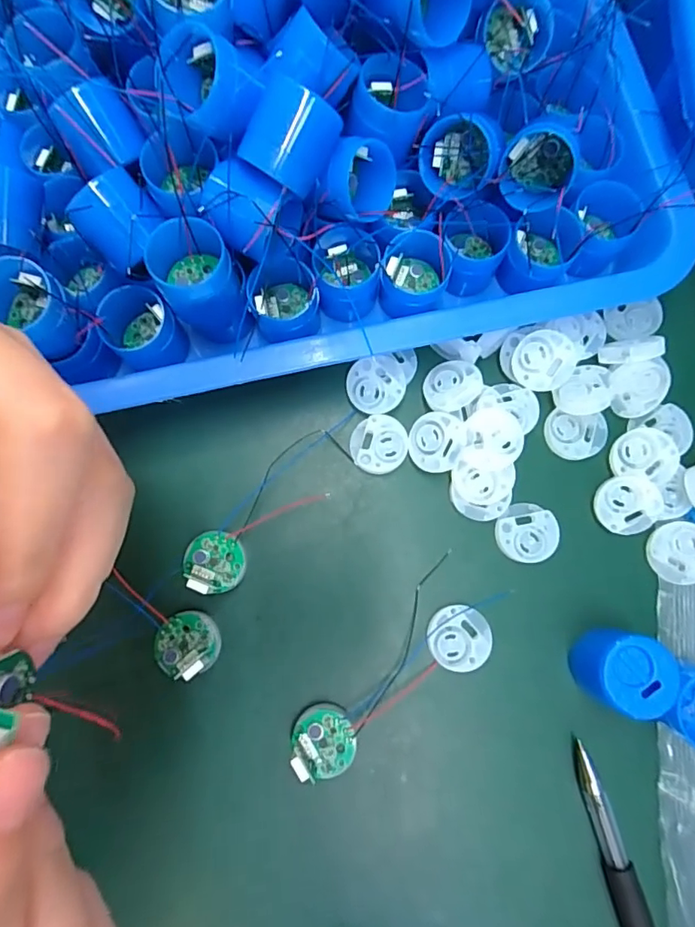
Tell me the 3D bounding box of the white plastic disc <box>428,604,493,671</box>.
[{"bbox_3d":[0.046,0.073,0.222,0.026,0.009,0.026,0,79,1],"label":"white plastic disc"}]

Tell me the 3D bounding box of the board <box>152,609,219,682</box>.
[{"bbox_3d":[-0.066,0.075,0.217,0.025,0.006,0.025,-3,79,0],"label":"board"}]

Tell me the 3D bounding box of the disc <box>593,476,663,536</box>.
[{"bbox_3d":[0.120,0.018,0.228,0.025,0.004,0.025,0,91,19],"label":"disc"}]

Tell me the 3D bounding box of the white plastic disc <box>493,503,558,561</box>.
[{"bbox_3d":[0.078,0.030,0.231,0.026,0.006,0.024,0,79,1],"label":"white plastic disc"}]

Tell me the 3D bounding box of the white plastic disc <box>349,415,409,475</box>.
[{"bbox_3d":[0.014,-0.009,0.239,0.025,0.007,0.025,2,79,1],"label":"white plastic disc"}]

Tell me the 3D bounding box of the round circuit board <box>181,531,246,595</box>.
[{"bbox_3d":[-0.056,0.042,0.224,0.025,0.006,0.025,0,79,1],"label":"round circuit board"}]

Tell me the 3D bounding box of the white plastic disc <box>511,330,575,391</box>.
[{"bbox_3d":[0.086,-0.045,0.232,0.025,0.004,0.025,5,102,25],"label":"white plastic disc"}]

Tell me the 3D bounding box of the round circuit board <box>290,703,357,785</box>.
[{"bbox_3d":[-0.009,0.111,0.211,0.025,0.009,0.027,0,79,1],"label":"round circuit board"}]

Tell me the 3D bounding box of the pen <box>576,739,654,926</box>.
[{"bbox_3d":[0.108,0.172,0.198,0.010,0.009,0.123,-14,79,-2],"label":"pen"}]

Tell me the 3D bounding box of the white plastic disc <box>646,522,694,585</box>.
[{"bbox_3d":[0.142,0.038,0.225,0.026,0.004,0.025,-3,80,17],"label":"white plastic disc"}]

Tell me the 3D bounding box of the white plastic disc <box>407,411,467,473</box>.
[{"bbox_3d":[0.039,-0.010,0.230,0.023,0.007,0.025,0,79,1],"label":"white plastic disc"}]

